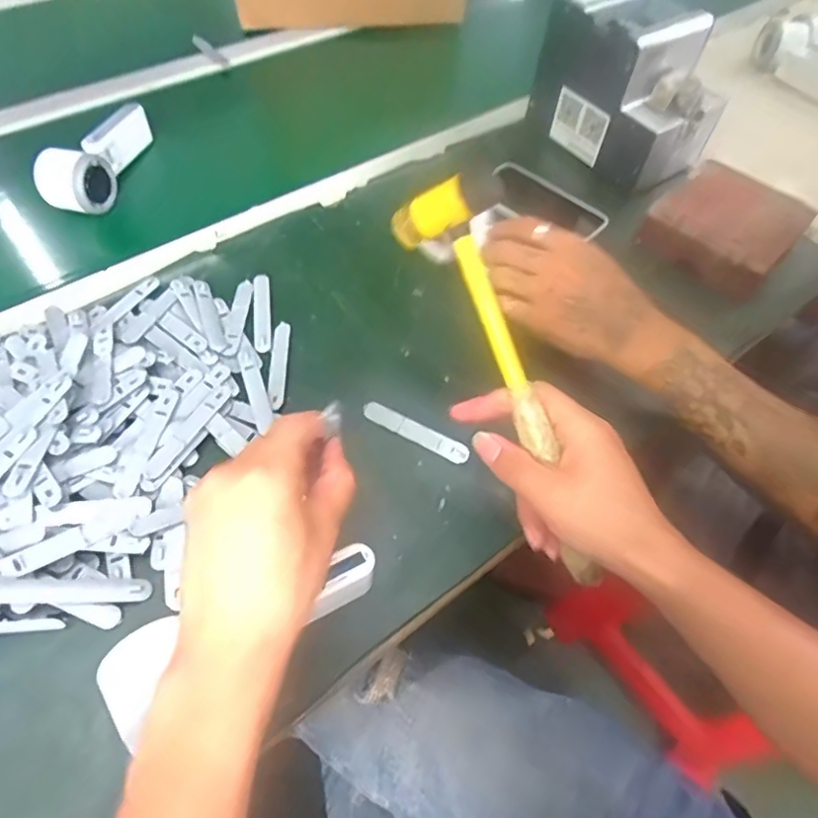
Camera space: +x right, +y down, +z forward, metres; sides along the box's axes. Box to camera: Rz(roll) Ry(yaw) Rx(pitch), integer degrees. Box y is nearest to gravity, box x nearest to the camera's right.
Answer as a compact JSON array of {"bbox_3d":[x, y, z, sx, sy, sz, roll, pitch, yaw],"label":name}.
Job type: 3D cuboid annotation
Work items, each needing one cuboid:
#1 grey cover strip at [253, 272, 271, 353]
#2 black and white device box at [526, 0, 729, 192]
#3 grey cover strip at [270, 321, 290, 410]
[{"bbox_3d":[-0.138,-0.091,0.527,0.016,0.007,0.092,-6,56,-7],"label":"grey cover strip"},{"bbox_3d":[0.258,-0.377,0.671,0.123,0.154,0.193,-36,65,-24],"label":"black and white device box"},{"bbox_3d":[-0.114,-0.039,0.496,0.013,0.005,0.092,-1,56,-4],"label":"grey cover strip"}]

